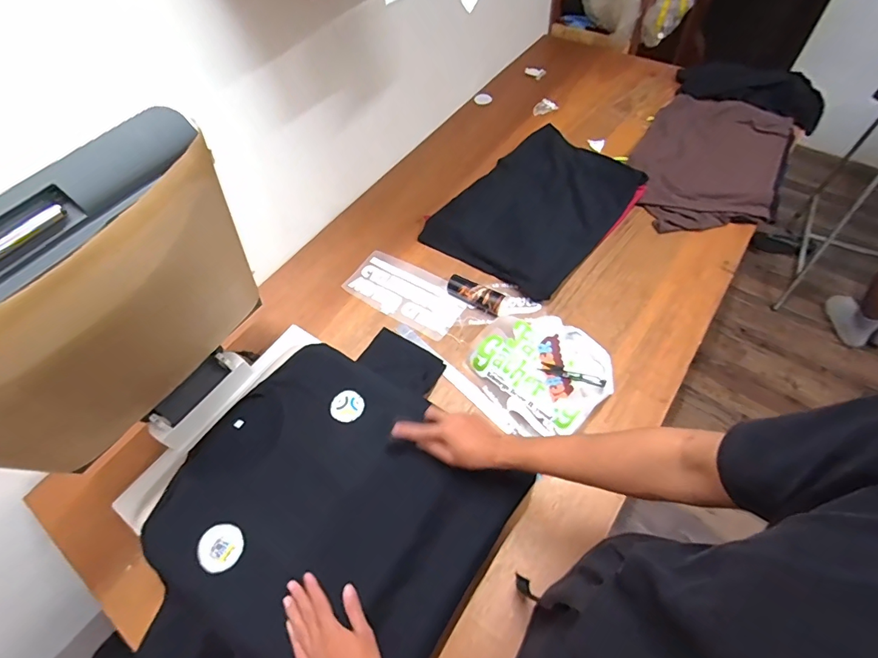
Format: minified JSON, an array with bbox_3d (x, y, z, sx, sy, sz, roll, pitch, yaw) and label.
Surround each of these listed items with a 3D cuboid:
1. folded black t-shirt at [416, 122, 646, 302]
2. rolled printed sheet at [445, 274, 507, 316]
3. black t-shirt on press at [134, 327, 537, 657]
[{"bbox_3d":[0.240,-0.309,1.096,0.350,0.036,0.481,35,72,21],"label":"folded black t-shirt"},{"bbox_3d":[0.078,-0.078,0.967,0.129,0.035,0.047,25,62,19],"label":"rolled printed sheet"},{"bbox_3d":[-0.148,0.269,0.718,0.471,0.110,0.591,29,64,21],"label":"black t-shirt on press"}]

